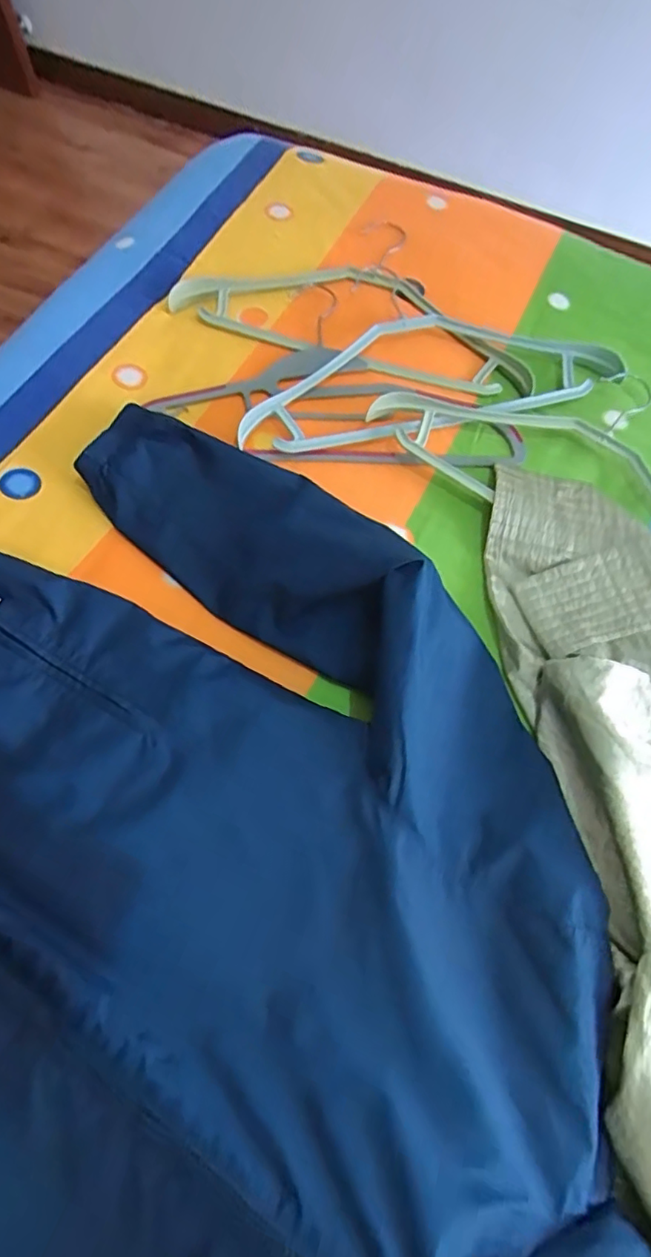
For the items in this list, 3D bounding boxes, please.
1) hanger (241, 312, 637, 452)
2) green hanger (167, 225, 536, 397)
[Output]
[{"bbox_3d":[0.100,-0.269,0.605,0.406,0.032,0.157,-13,68,-8],"label":"hanger"},{"bbox_3d":[0.043,-0.352,0.626,0.388,0.016,0.167,20,68,6],"label":"green hanger"}]

